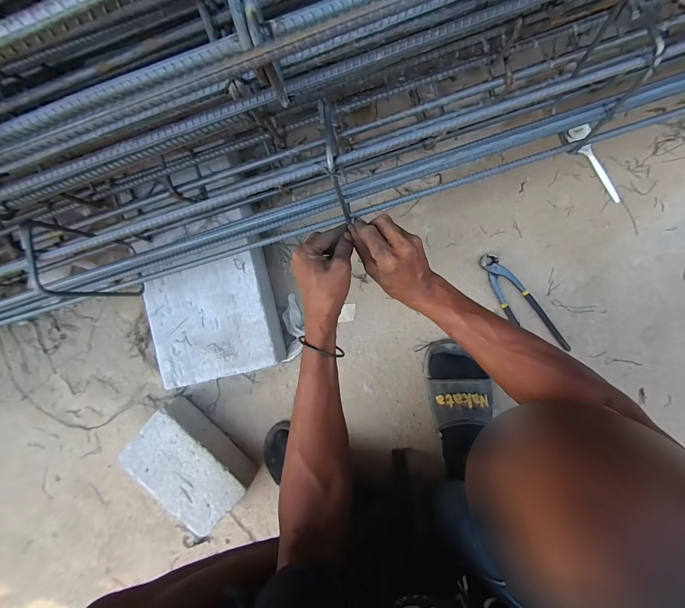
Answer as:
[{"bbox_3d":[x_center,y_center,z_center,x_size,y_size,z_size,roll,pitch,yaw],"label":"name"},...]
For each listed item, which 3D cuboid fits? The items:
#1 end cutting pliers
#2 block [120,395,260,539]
[{"bbox_3d":[0.309,0.002,0.551,0.055,0.009,0.210,-36,89,5],"label":"end cutting pliers"},{"bbox_3d":[-0.267,0.283,0.568,0.197,0.078,0.135,40,94,3],"label":"block"}]

